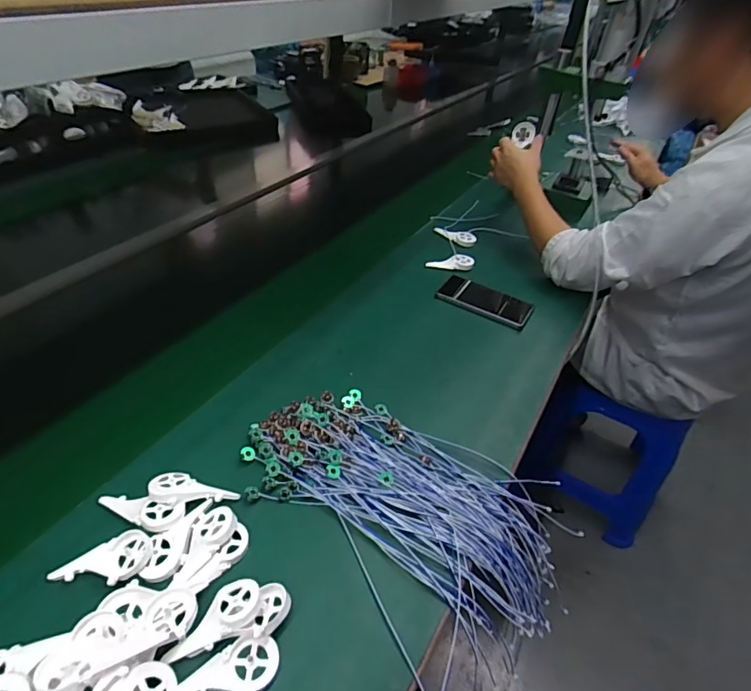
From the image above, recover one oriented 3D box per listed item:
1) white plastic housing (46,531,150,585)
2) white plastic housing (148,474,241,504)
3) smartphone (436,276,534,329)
[{"bbox_3d":[-0.264,0.216,0.458,0.087,0.009,0.047,-23,48,-27],"label":"white plastic housing"},{"bbox_3d":[-0.201,0.163,0.519,0.092,0.018,0.039,11,42,8],"label":"white plastic housing"},{"bbox_3d":[0.196,-0.082,0.842,0.163,0.013,0.084,18,44,15],"label":"smartphone"}]

